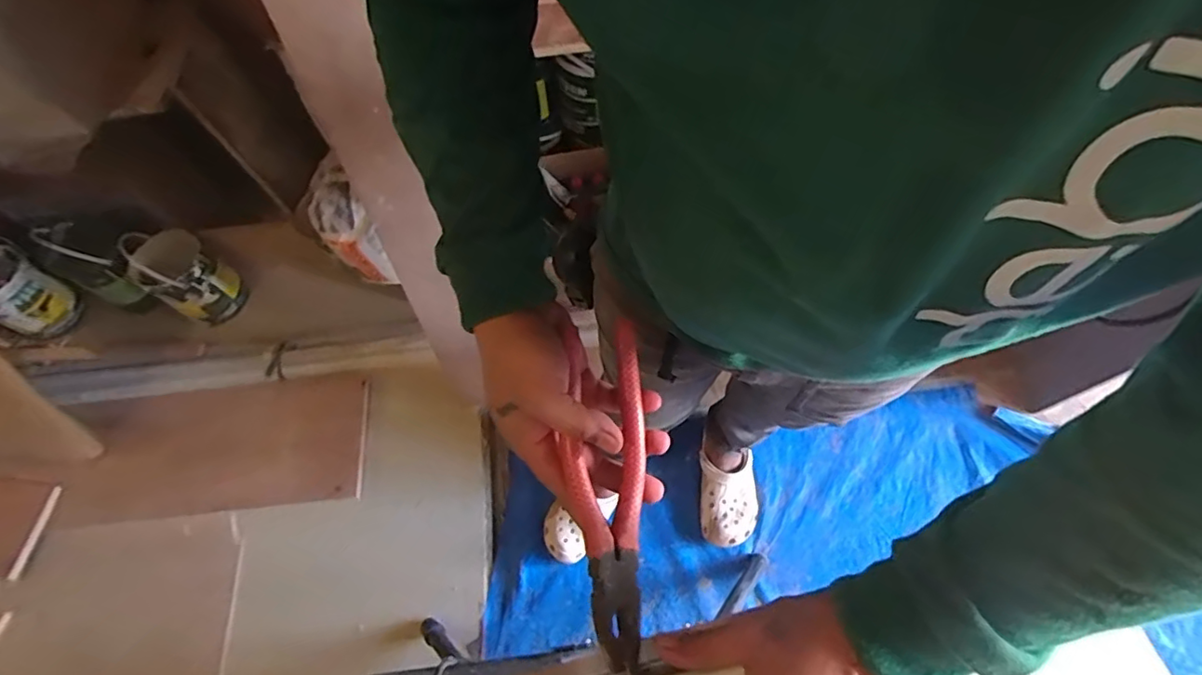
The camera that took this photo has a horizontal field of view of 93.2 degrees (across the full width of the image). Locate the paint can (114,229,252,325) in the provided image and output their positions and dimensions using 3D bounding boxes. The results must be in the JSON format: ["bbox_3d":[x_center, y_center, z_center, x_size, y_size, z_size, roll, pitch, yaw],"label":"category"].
[{"bbox_3d":[-1.071,-0.166,1.466,0.182,0.250,0.167,-1,64,3],"label":"paint can"}]

